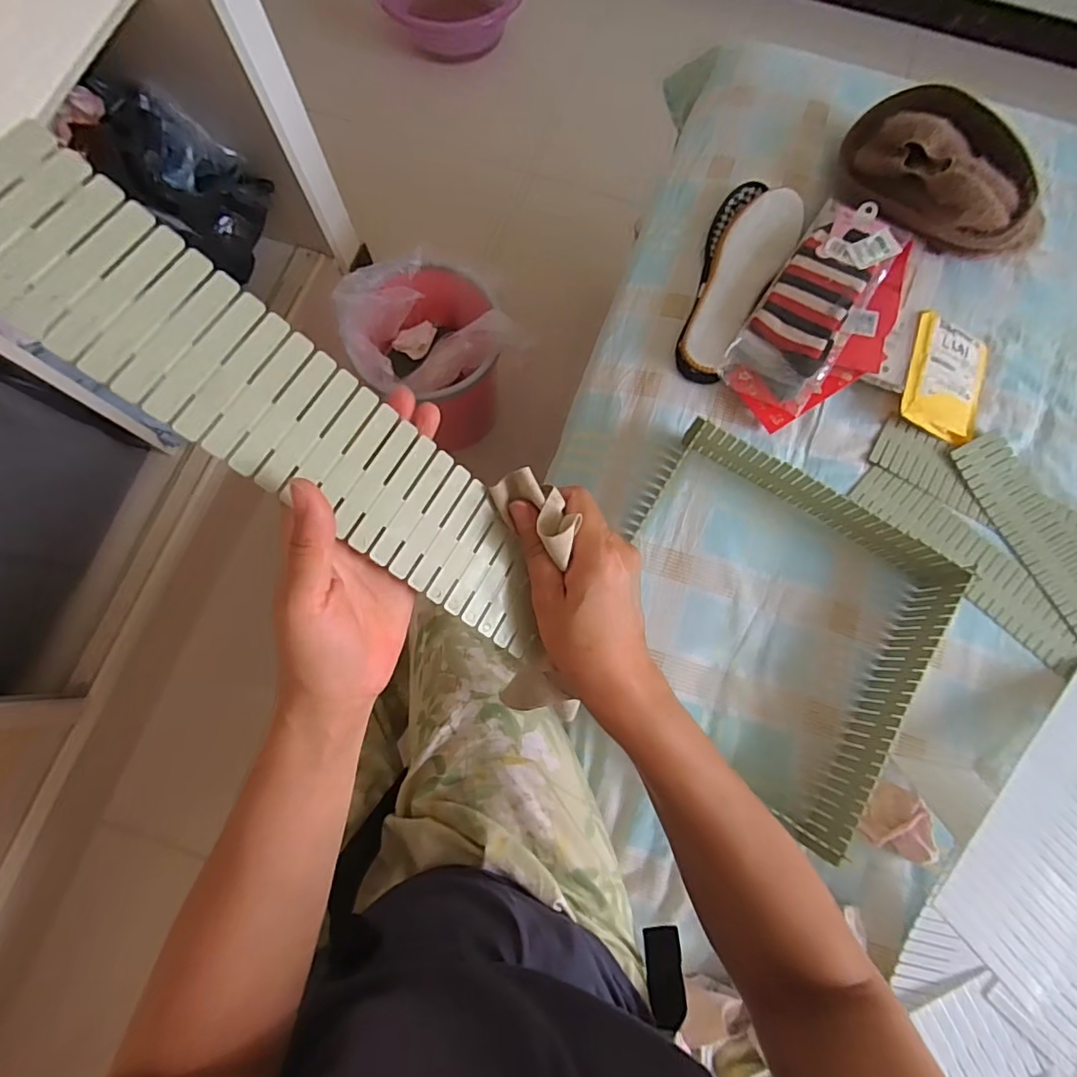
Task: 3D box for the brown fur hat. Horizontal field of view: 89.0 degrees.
[{"bbox_3d":[0.451,-0.404,0.615,0.120,0.077,0.238,-40,81,-9],"label":"brown fur hat"}]

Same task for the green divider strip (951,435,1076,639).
[{"bbox_3d":[0.564,0.027,0.591,0.076,0.010,0.307,-29,79,-6],"label":"green divider strip"}]

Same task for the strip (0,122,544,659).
[{"bbox_3d":[-0.103,-0.046,0.267,0.297,0.006,0.069,39,69,-26],"label":"strip"}]

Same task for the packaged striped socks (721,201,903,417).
[{"bbox_3d":[0.314,-0.261,0.608,0.111,0.030,0.242,34,88,13],"label":"packaged striped socks"}]

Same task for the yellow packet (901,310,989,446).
[{"bbox_3d":[0.463,-0.182,0.627,0.102,0.019,0.130,20,83,-12],"label":"yellow packet"}]

